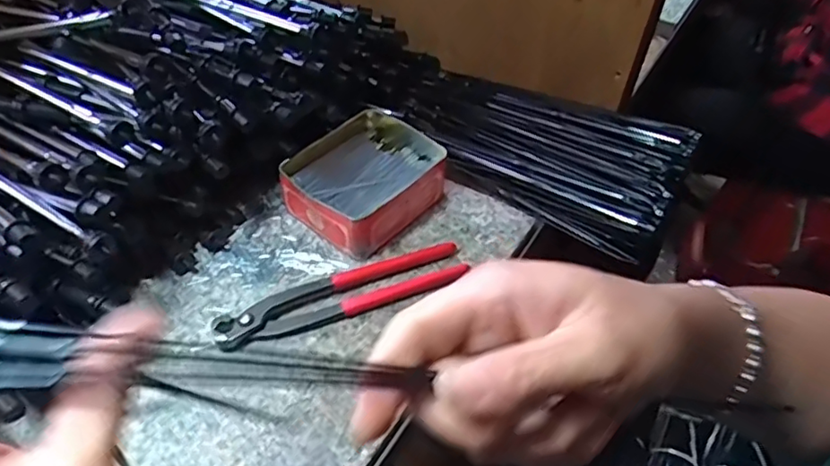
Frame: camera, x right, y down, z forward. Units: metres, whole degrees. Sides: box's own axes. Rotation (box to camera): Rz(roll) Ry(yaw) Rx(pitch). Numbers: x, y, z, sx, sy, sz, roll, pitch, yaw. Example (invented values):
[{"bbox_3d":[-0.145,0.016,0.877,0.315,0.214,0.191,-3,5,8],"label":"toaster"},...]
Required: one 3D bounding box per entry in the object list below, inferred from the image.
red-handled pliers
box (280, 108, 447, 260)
[{"bbox_3d":[-0.054,0.046,0.455,0.191,0.013,0.039,-17,50,-18],"label":"red-handled pliers"},{"bbox_3d":[-0.042,-0.046,0.518,0.097,0.048,0.125,34,53,25],"label":"box"}]

